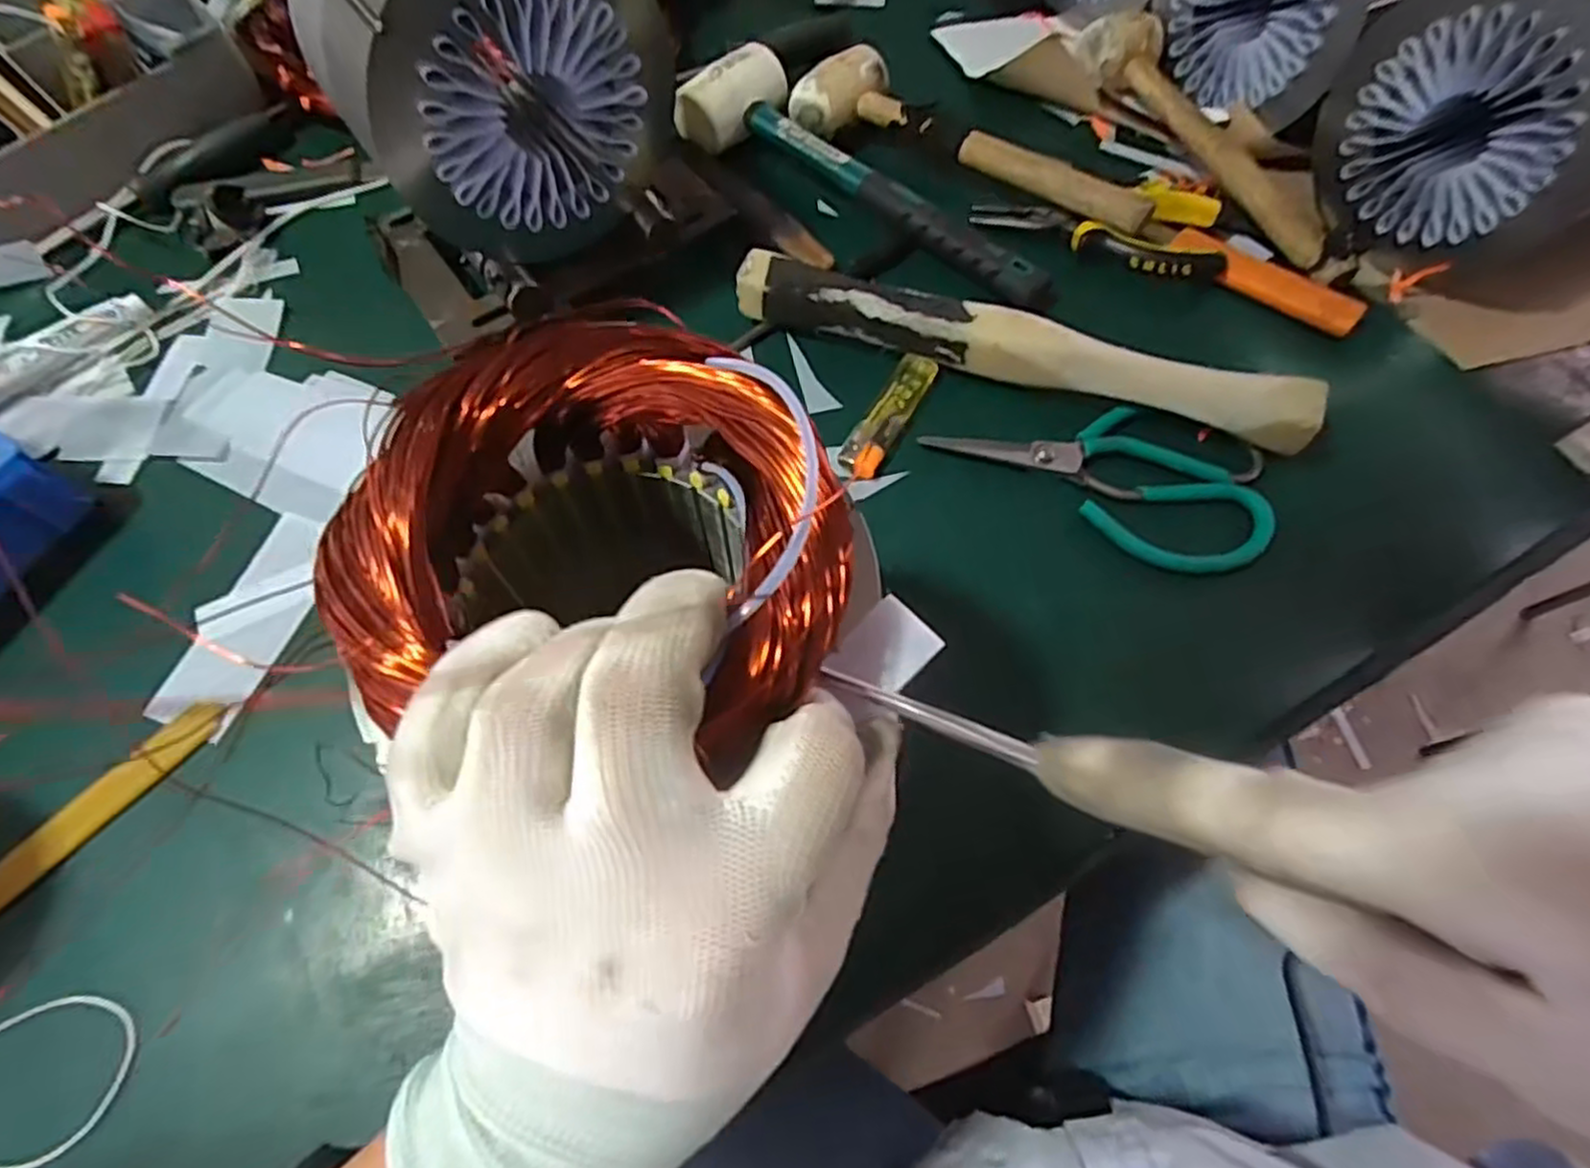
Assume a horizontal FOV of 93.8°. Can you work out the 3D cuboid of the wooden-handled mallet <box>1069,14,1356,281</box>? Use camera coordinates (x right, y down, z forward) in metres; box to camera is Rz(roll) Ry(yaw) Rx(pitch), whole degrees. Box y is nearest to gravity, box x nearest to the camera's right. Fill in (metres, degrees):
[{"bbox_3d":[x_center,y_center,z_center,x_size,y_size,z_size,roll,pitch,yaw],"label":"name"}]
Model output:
[{"bbox_3d":[0.293,-0.302,0.511,0.061,0.043,0.258,-28,68,-12],"label":"wooden-handled mallet"}]

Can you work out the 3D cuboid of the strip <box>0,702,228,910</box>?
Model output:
[{"bbox_3d":[-0.340,0.118,0.343,0.019,0.006,0.163,38,71,16],"label":"strip"}]

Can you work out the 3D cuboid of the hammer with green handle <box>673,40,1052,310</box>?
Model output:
[{"bbox_3d":[0.054,-0.277,0.499,0.288,0.046,0.072,34,70,15],"label":"hammer with green handle"}]

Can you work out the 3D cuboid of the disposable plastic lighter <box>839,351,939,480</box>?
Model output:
[{"bbox_3d":[0.054,-0.098,0.427,0.022,0.011,0.088,27,68,12],"label":"disposable plastic lighter"}]

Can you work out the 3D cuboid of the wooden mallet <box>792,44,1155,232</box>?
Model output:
[{"bbox_3d":[0.122,-0.302,0.513,0.255,0.042,0.078,26,68,11],"label":"wooden mallet"}]

